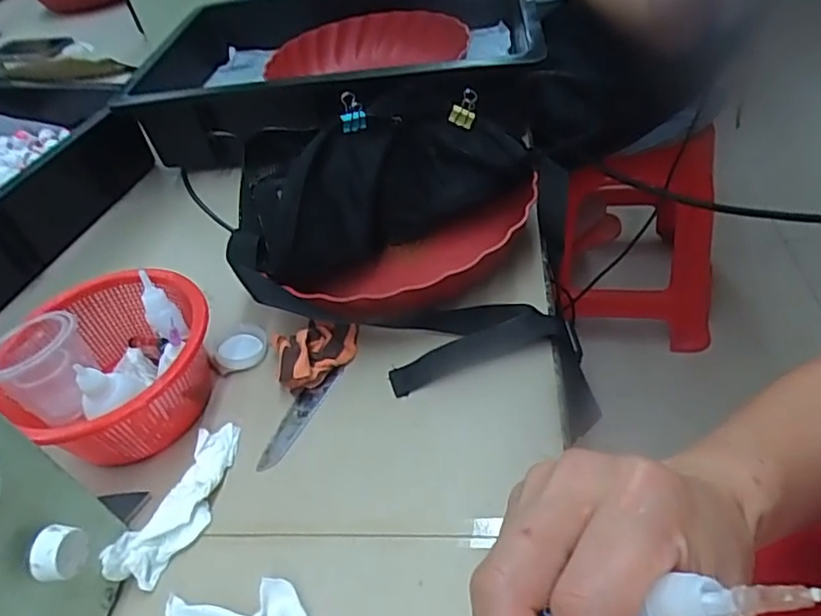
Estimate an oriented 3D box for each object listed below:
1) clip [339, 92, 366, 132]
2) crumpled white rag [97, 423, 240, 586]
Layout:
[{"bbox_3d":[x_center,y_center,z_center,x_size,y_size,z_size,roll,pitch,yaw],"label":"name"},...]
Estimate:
[{"bbox_3d":[-0.046,-0.158,0.490,0.020,0.029,0.014,-12,44,1],"label":"clip"},{"bbox_3d":[-0.144,0.118,0.389,0.034,0.024,0.115,8,46,15],"label":"crumpled white rag"}]

